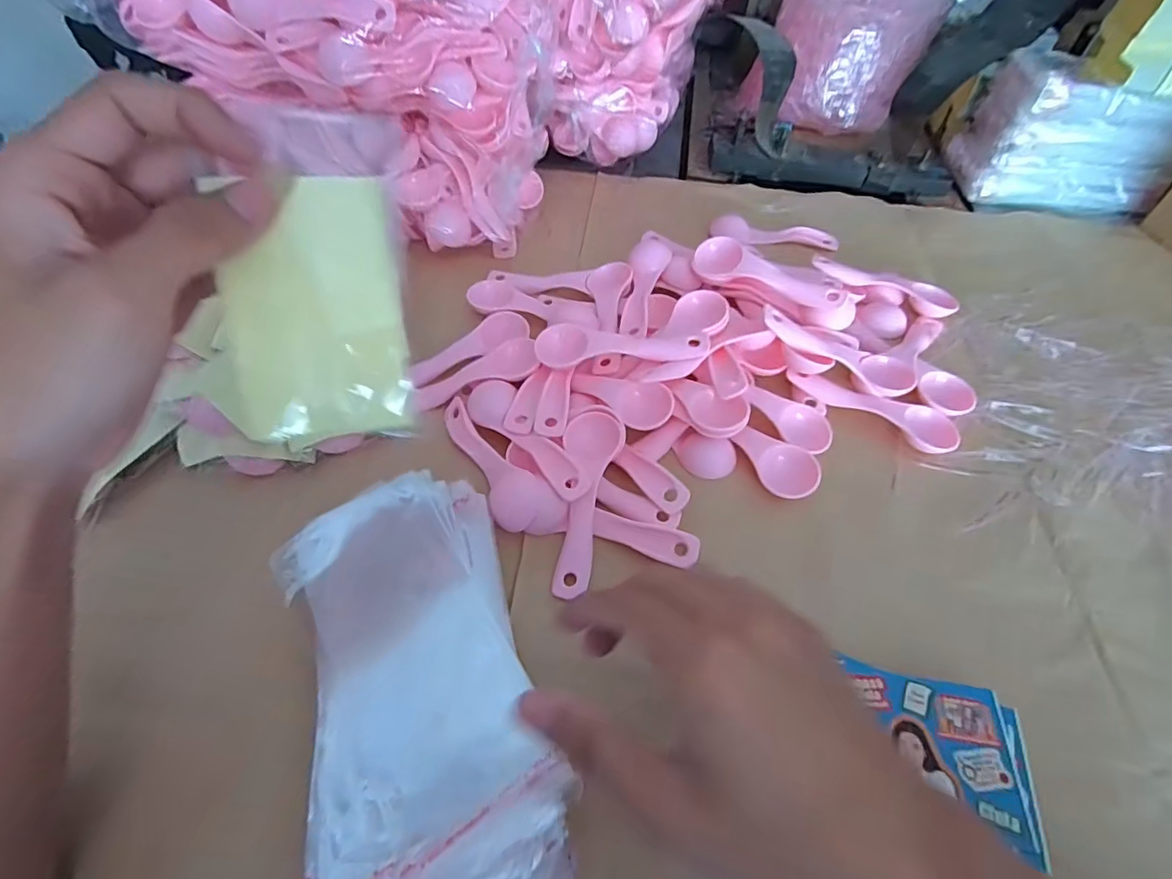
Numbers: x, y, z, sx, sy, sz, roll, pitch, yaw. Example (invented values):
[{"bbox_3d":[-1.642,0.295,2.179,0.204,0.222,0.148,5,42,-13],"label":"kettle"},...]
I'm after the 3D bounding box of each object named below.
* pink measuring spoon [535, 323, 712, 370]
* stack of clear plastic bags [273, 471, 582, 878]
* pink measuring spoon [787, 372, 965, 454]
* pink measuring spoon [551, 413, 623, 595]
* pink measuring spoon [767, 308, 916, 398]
[{"bbox_3d":[0.024,-0.063,0.356,0.111,0.017,0.033,1,53,-1],"label":"pink measuring spoon"},{"bbox_3d":[-0.077,0.113,0.248,0.103,0.033,0.204,-20,57,-13],"label":"stack of clear plastic bags"},{"bbox_3d":[0.192,-0.023,0.358,0.109,0.010,0.028,25,59,17],"label":"pink measuring spoon"},{"bbox_3d":[-0.002,0.034,0.310,0.033,0.011,0.111,8,70,7],"label":"pink measuring spoon"},{"bbox_3d":[0.168,-0.058,0.353,0.112,0.014,0.030,20,55,-10],"label":"pink measuring spoon"}]

